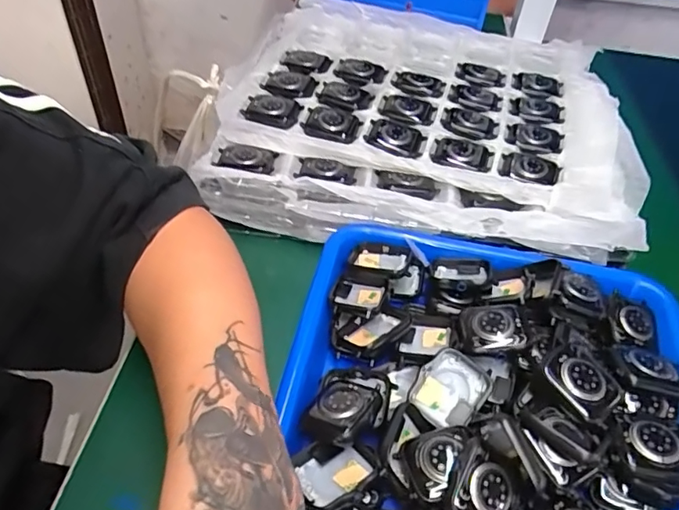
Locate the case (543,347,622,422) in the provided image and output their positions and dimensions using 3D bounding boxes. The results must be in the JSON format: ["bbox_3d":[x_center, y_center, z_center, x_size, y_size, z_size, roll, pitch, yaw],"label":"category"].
[{"bbox_3d":[0.134,0.072,0.297,0.030,0.016,0.039,-25,53,-26],"label":"case"}]

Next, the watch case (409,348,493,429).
[{"bbox_3d":[0.064,0.079,0.308,0.037,0.009,0.042,36,85,13],"label":"watch case"}]

